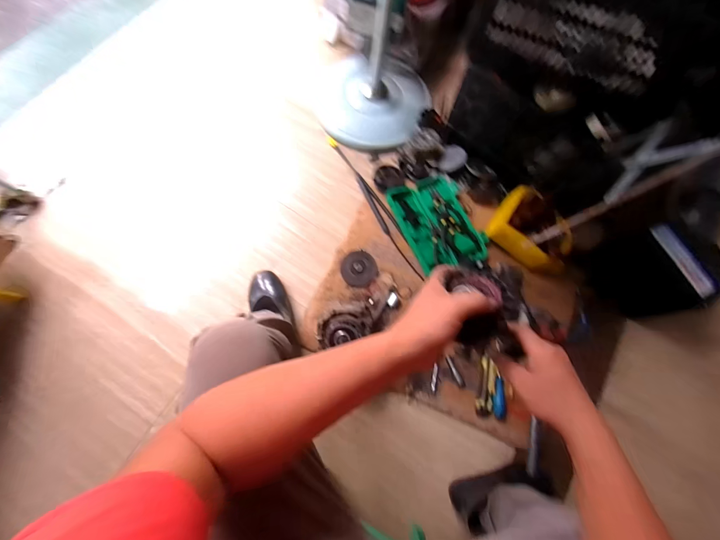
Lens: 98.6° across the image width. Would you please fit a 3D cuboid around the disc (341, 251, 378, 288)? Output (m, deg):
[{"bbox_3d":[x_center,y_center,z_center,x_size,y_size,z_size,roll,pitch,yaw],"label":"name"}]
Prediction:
[{"bbox_3d":[-0.002,-0.004,0.873,0.098,0.011,0.101,1,73,-3],"label":"disc"}]

